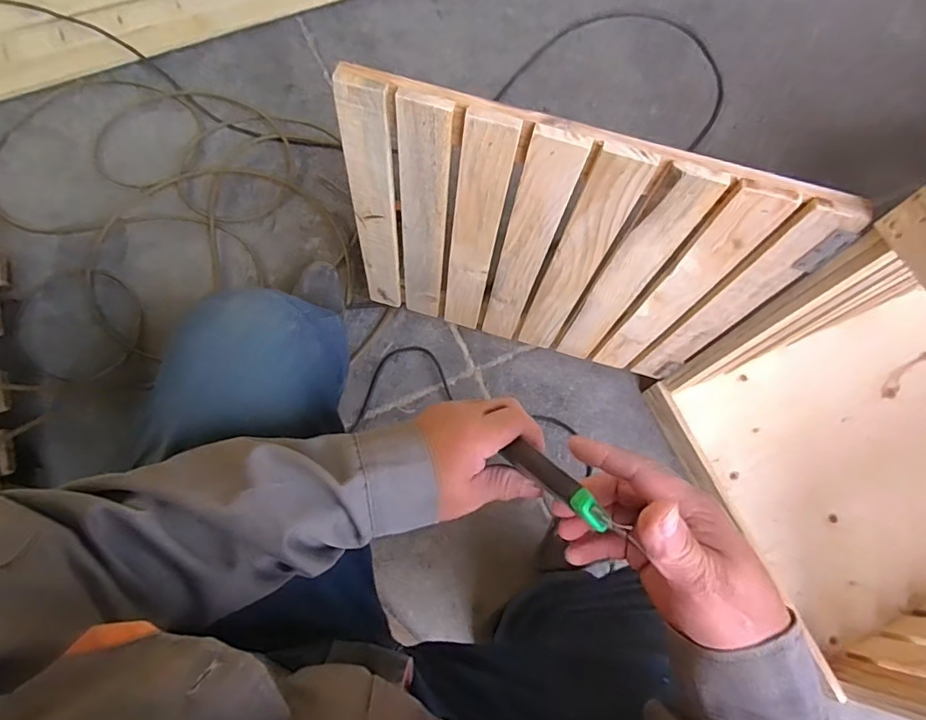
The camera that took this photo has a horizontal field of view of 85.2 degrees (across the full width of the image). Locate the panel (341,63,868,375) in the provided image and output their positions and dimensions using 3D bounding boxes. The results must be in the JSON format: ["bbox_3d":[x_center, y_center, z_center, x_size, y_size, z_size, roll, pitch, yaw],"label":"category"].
[{"bbox_3d":[0.120,-0.130,0.716,0.563,0.453,0.052,15,69,4],"label":"panel"}]

